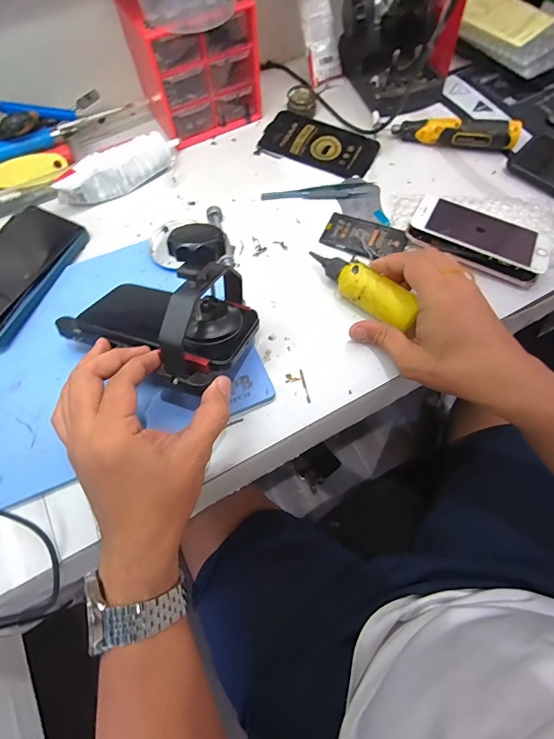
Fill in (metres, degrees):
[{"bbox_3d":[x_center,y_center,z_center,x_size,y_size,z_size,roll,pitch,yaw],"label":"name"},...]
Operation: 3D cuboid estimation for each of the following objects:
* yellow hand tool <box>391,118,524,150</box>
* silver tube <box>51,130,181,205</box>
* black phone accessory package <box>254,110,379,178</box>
[{"bbox_3d":[0.214,-0.283,0.449,0.140,0.030,0.020,6,67,4],"label":"yellow hand tool"},{"bbox_3d":[-0.180,-0.230,0.430,0.147,0.044,0.036,-31,70,-11],"label":"silver tube"},{"bbox_3d":[0.051,-0.281,0.466,0.140,0.008,0.076,26,70,12],"label":"black phone accessory package"}]

